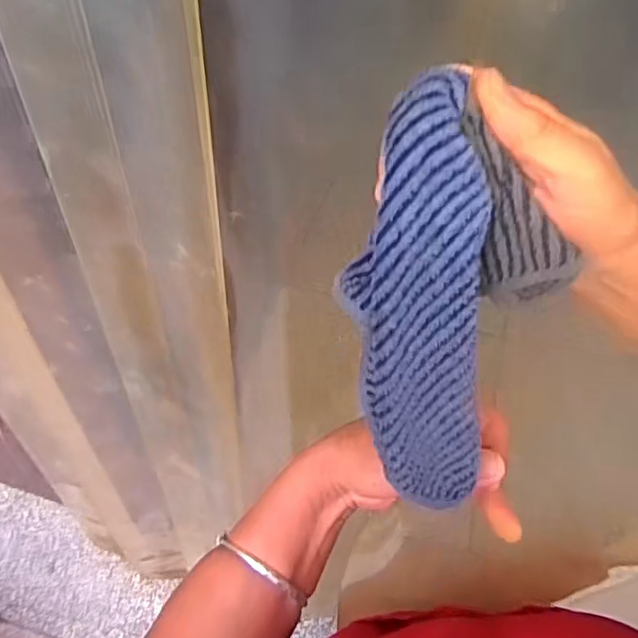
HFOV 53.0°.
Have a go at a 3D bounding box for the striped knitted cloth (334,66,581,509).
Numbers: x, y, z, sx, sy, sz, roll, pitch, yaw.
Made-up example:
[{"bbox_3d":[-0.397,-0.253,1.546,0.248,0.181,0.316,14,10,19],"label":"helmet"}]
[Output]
[{"bbox_3d":[0.061,0.003,0.299,0.090,0.211,0.024,-3,27,-4],"label":"striped knitted cloth"}]

